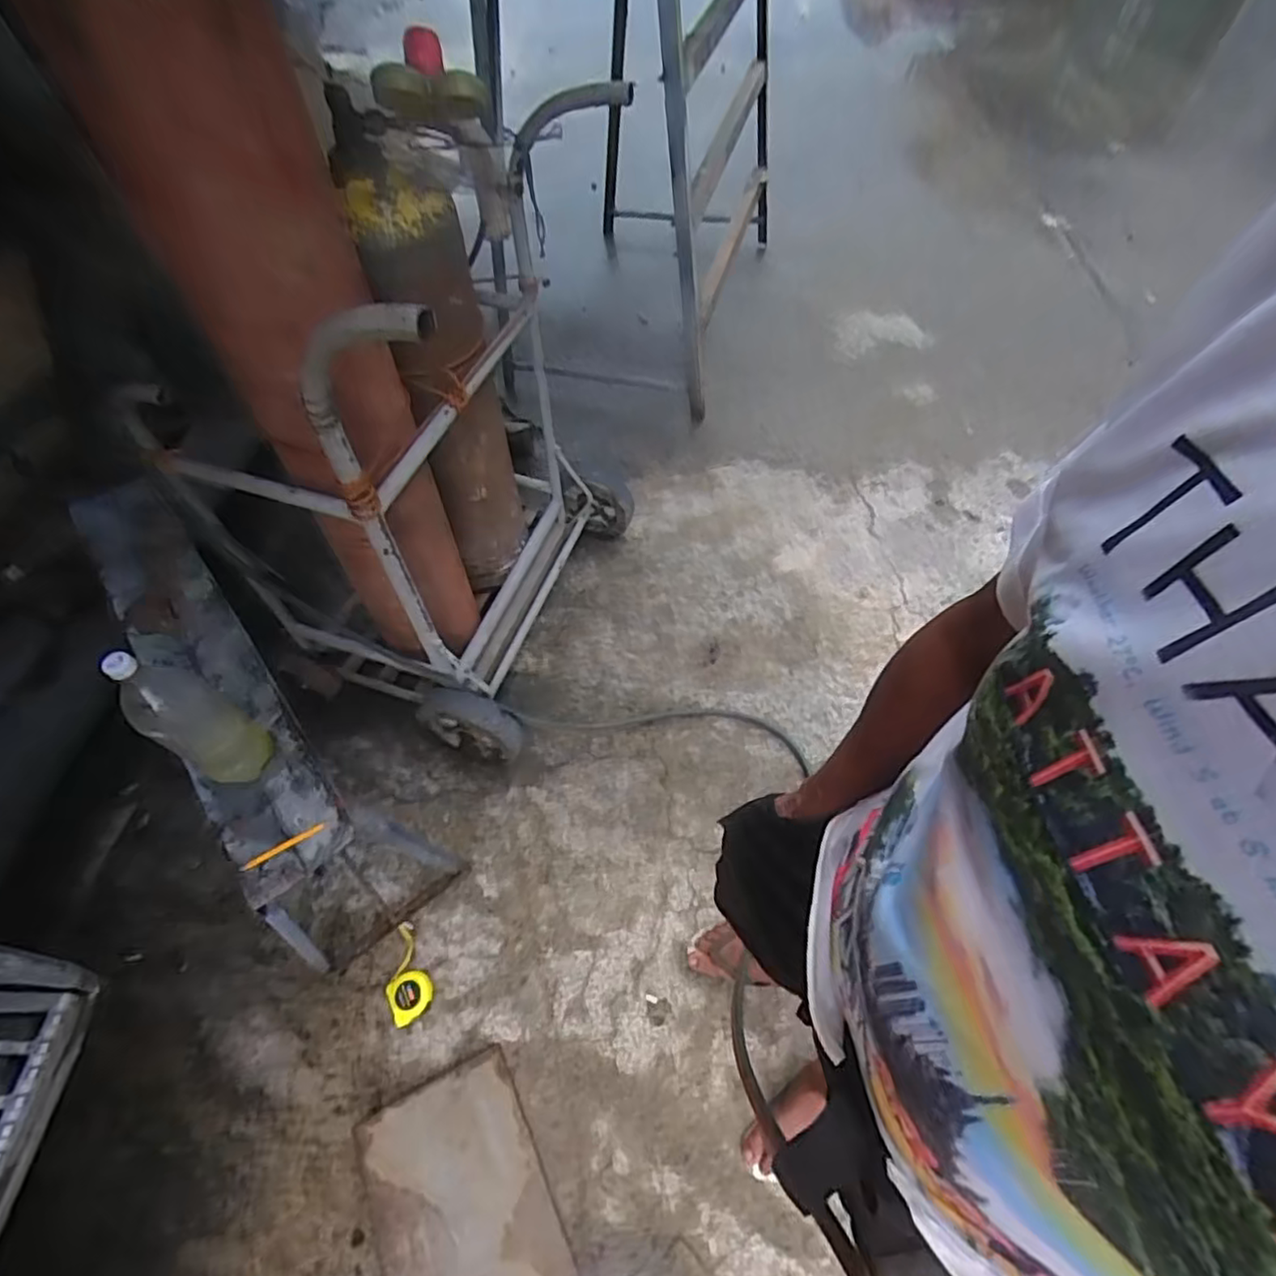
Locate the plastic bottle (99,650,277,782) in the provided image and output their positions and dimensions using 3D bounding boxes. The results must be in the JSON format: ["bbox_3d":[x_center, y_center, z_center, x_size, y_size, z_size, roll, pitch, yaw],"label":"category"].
[{"bbox_3d":[-0.601,0.112,0.880,0.077,0.304,0.096,-11,57,-6],"label":"plastic bottle"}]

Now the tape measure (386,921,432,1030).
[{"bbox_3d":[-0.445,0.635,1.225,0.075,0.031,0.168,-24,60,-14],"label":"tape measure"}]

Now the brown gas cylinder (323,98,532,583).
[{"bbox_3d":[-0.319,-0.391,1.177,0.163,0.861,0.192,-16,58,-9],"label":"brown gas cylinder"}]

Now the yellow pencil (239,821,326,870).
[{"bbox_3d":[-0.513,0.300,0.930,0.121,0.011,0.014,-27,60,-16],"label":"yellow pencil"}]

